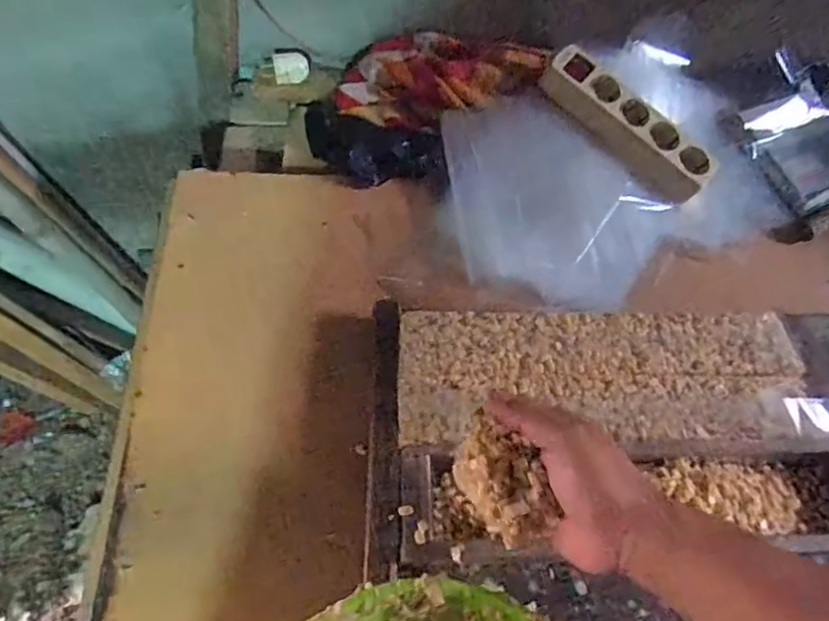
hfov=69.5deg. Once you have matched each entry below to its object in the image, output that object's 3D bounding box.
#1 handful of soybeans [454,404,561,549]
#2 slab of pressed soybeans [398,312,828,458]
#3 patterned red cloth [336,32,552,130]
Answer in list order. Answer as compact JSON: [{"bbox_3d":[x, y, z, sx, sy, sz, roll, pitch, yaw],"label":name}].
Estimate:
[{"bbox_3d":[0.056,0.113,0.393,0.046,0.038,0.084,-19,65,-13],"label":"handful of soybeans"},{"bbox_3d":[0.178,0.061,0.530,0.378,0.016,0.131,0,62,-3],"label":"slab of pressed soybeans"},{"bbox_3d":[0.032,-0.287,0.736,0.250,0.053,0.126,0,62,-3],"label":"patterned red cloth"}]

